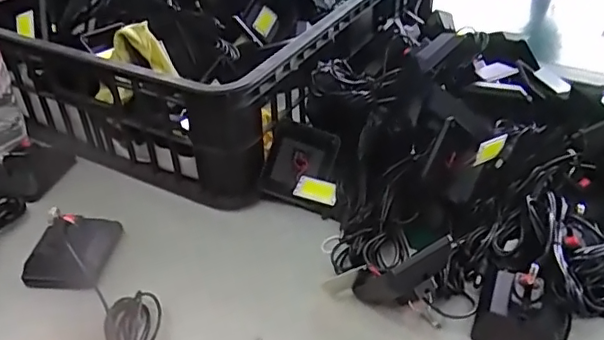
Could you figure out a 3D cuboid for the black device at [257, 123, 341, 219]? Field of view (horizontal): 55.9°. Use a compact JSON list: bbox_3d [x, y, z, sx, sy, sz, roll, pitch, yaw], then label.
[{"bbox_3d":[0.003,-0.001,0.570,0.076,0.027,0.083,11,70,16],"label":"black device"}]

